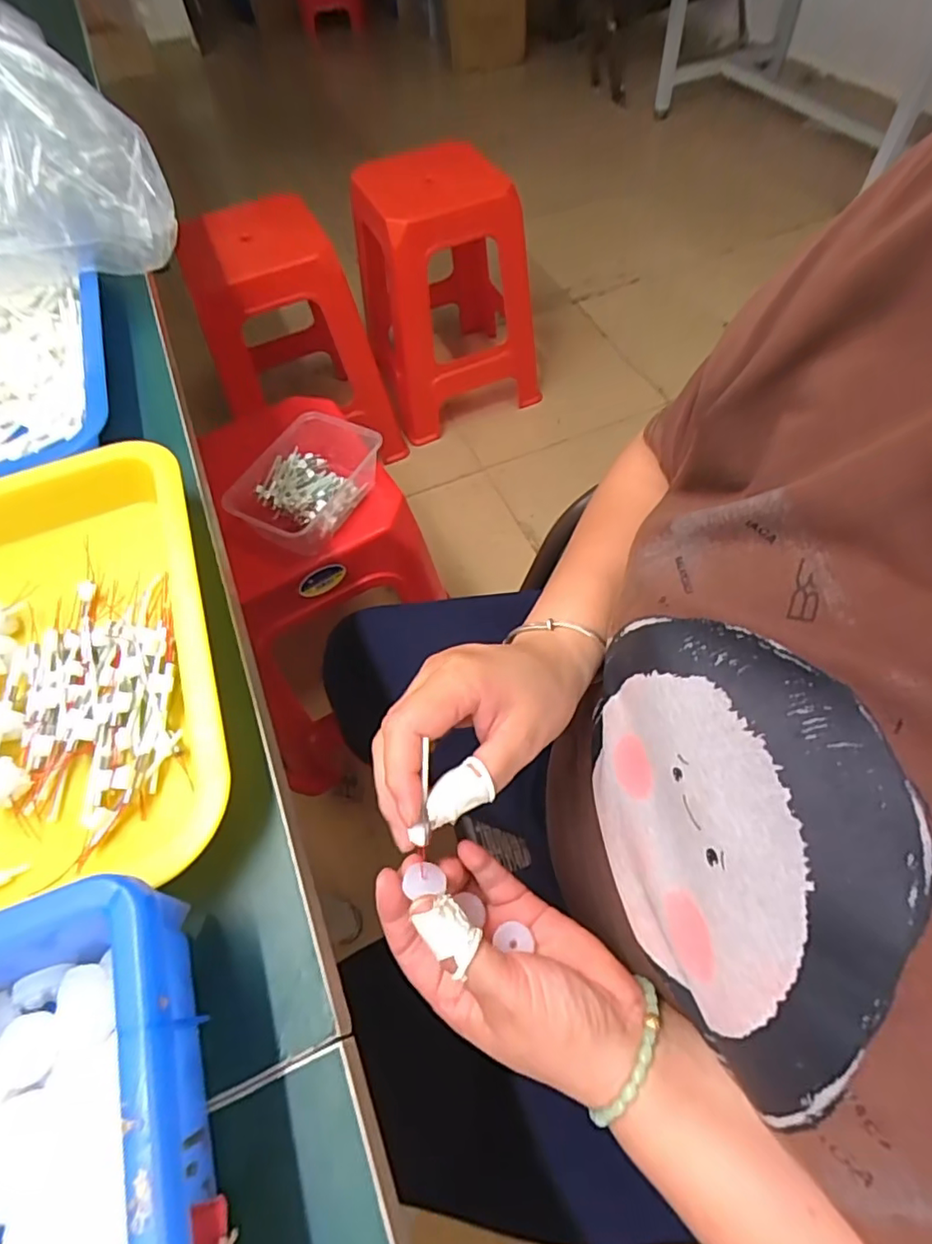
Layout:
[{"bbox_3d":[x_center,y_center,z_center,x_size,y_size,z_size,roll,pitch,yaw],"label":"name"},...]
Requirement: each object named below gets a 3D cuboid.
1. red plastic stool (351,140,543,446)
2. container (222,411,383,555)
[{"bbox_3d":[-0.044,-0.746,1.312,0.364,0.461,0.349,-17,59,-6],"label":"red plastic stool"},{"bbox_3d":[-0.187,-0.160,0.678,0.117,0.058,0.173,27,64,19],"label":"container"}]

